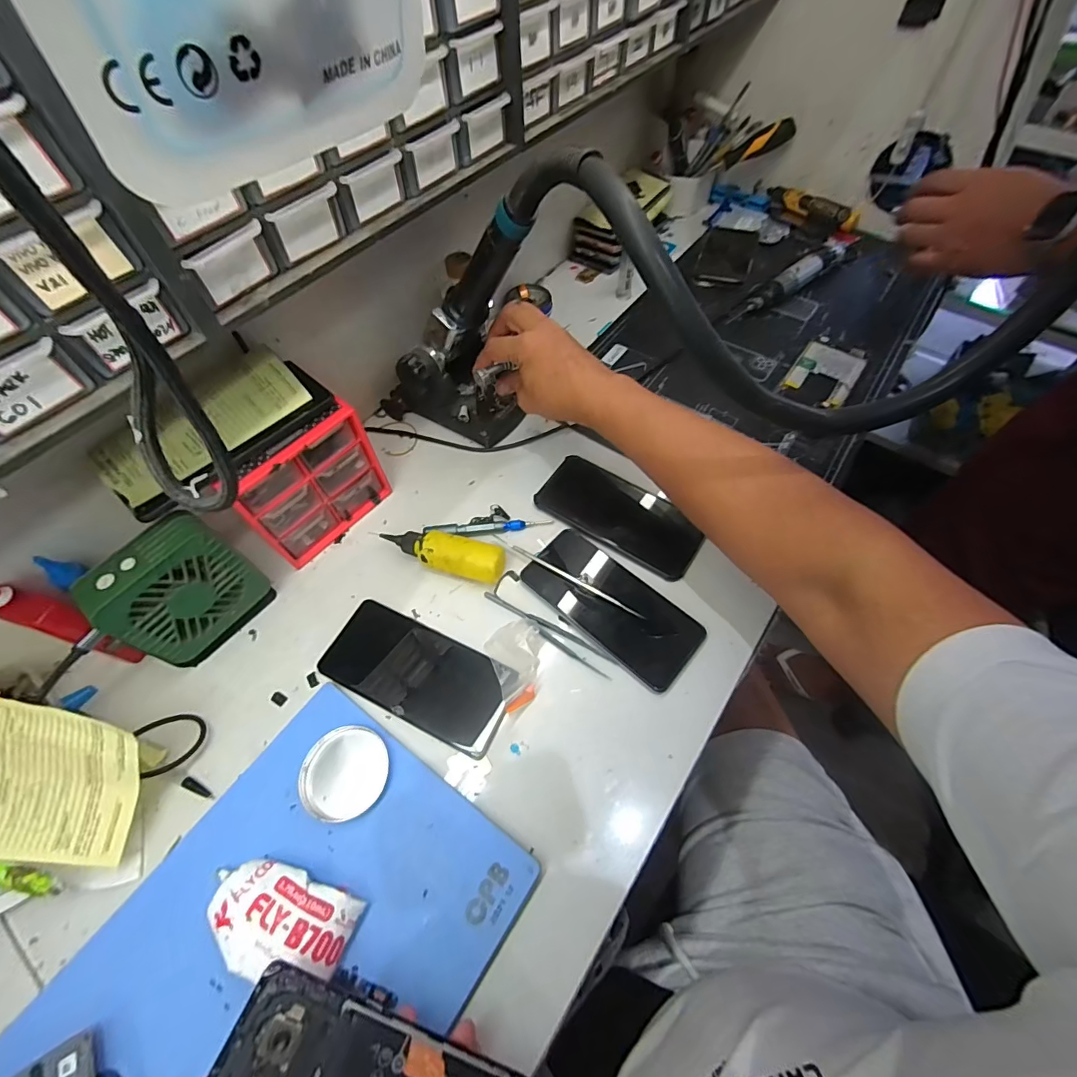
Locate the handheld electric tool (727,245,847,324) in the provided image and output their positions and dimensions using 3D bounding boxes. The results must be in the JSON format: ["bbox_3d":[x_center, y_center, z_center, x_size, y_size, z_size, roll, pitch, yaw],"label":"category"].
[{"bbox_3d":[0.349,-0.357,0.662,0.238,0.030,0.034,-36,65,-18],"label":"handheld electric tool"}]

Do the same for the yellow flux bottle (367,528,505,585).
[{"bbox_3d":[-0.091,0.014,0.449,0.116,0.034,0.039,16,61,10],"label":"yellow flux bottle"}]

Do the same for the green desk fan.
[{"bbox_3d":[-0.285,0.044,0.385,0.040,0.108,0.095,34,66,19],"label":"green desk fan"}]

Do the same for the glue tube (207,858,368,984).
[{"bbox_3d":[-0.162,0.243,0.302,0.084,0.032,0.053,15,61,10],"label":"glue tube"}]

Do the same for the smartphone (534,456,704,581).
[{"bbox_3d":[0.081,-0.026,0.481,0.165,0.007,0.074,31,65,18],"label":"smartphone"}]

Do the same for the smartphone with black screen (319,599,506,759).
[{"bbox_3d":[-0.102,0.113,0.403,0.158,0.008,0.074,22,62,14],"label":"smartphone with black screen"}]

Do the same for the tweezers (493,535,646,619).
[{"bbox_3d":[0.025,0.035,0.441,0.154,0.012,0.009,29,64,17],"label":"tweezers"}]

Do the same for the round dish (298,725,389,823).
[{"bbox_3d":[-0.146,0.176,0.358,0.062,0.007,0.062,-1,59,1],"label":"round dish"}]

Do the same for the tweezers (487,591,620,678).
[{"bbox_3d":[0.008,0.080,0.419,0.130,0.007,0.017,29,64,17],"label":"tweezers"}]

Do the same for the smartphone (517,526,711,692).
[{"bbox_3d":[0.065,0.057,0.429,0.161,0.013,0.073,38,67,21],"label":"smartphone"}]

